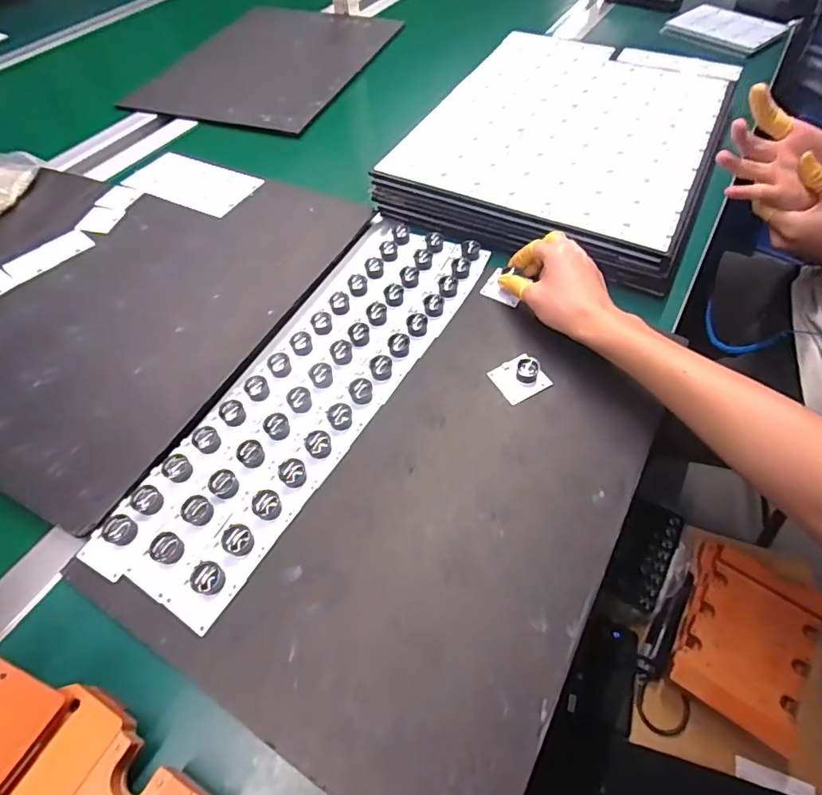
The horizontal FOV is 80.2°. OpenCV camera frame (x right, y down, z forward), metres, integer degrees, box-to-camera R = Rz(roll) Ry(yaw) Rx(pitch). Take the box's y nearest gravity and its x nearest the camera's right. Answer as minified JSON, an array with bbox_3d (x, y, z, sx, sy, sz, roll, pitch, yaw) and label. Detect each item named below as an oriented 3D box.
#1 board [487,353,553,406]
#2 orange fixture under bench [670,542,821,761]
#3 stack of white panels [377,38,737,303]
[{"bbox_3d":[0.106,-0.023,0.474,0.047,0.021,0.044,-25,59,-15],"label":"board"},{"bbox_3d":[0.543,0.383,0.781,0.193,0.045,0.267,29,62,19],"label":"orange fixture under bench"},{"bbox_3d":[0.219,-0.365,0.678,0.366,0.054,0.469,23,60,16],"label":"stack of white panels"}]

